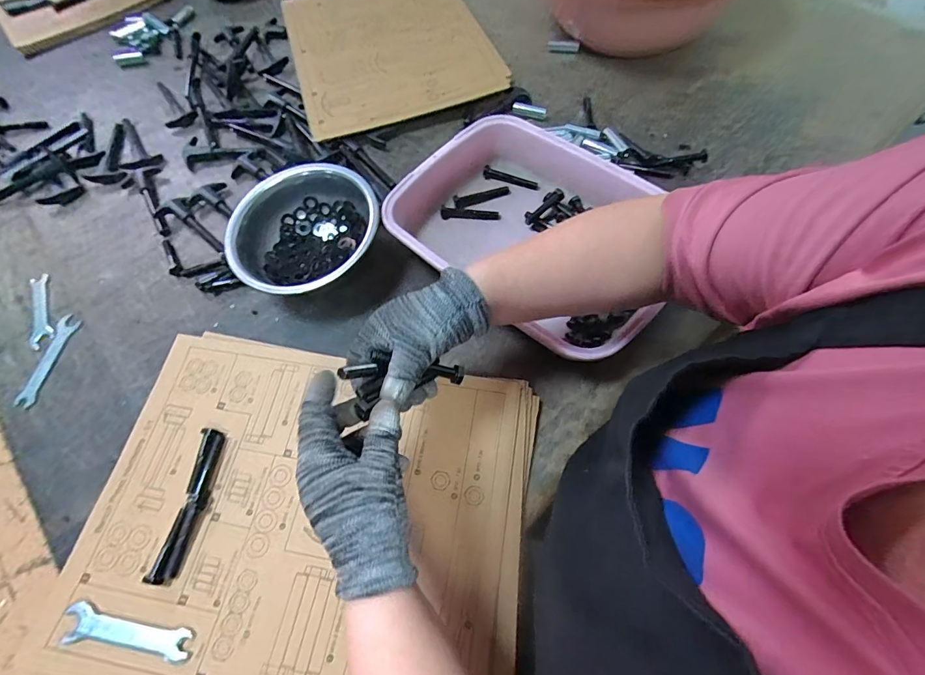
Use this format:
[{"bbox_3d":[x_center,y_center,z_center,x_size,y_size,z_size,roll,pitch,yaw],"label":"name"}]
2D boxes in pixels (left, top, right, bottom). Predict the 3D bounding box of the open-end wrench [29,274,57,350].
[{"bbox_3d":[-0.514,-0.035,0.506,0.026,0.007,0.116,-30,66,-12],"label":"open-end wrench"}]

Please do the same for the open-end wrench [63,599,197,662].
[{"bbox_3d":[-0.275,0.241,0.340,0.113,0.004,0.027,6,64,6],"label":"open-end wrench"}]

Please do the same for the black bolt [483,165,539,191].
[{"bbox_3d":[0.064,-0.212,0.558,0.077,0.012,0.015,24,67,14],"label":"black bolt"}]

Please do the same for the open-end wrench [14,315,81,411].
[{"bbox_3d":[-0.472,0.025,0.474,0.022,0.005,0.110,4,64,5],"label":"open-end wrench"}]

